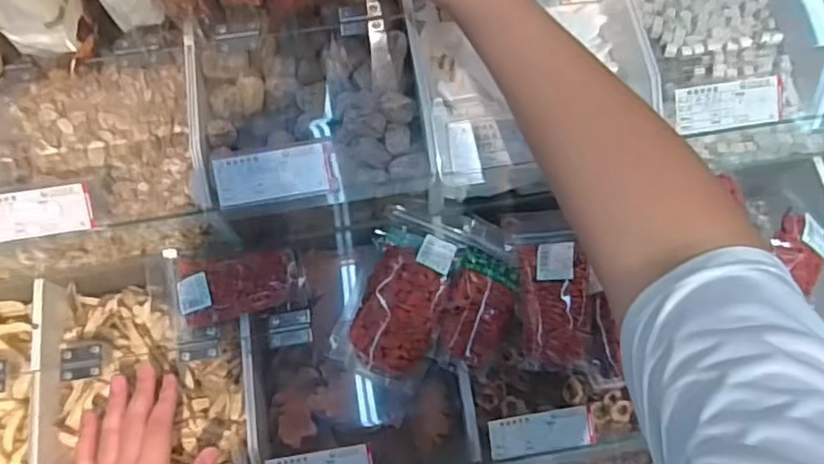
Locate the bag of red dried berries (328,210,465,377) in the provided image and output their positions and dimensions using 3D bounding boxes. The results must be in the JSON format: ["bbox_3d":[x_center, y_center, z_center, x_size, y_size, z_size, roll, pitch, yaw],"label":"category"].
[{"bbox_3d":[-0.011,0.056,0.575,0.080,0.023,0.148,17,72,6],"label":"bag of red dried berries"}]

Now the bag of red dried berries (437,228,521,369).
[{"bbox_3d":[0.062,0.061,0.574,0.062,0.031,0.114,20,73,7],"label":"bag of red dried berries"}]

